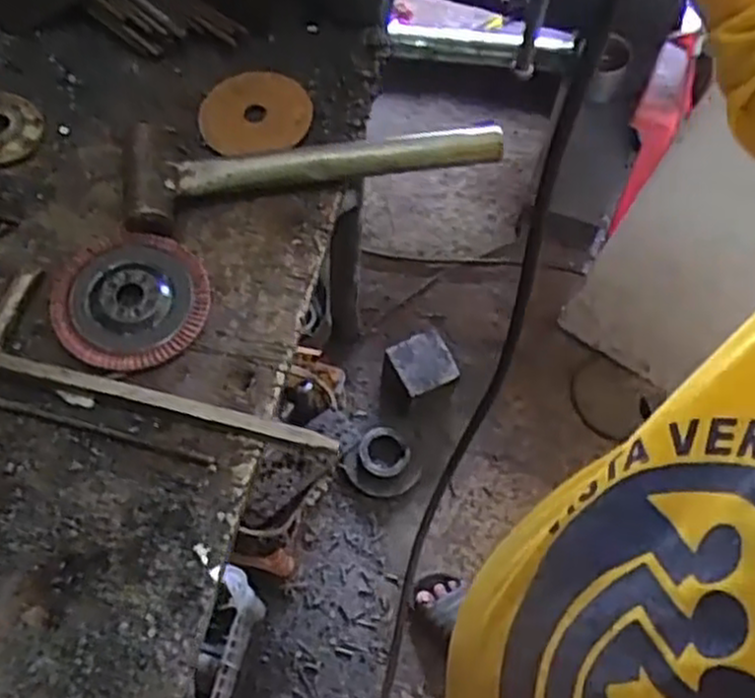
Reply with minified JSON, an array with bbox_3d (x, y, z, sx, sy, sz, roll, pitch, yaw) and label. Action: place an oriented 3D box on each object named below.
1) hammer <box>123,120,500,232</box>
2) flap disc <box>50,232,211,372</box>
[{"bbox_3d":[-0.041,-0.124,0.512,0.241,0.030,0.073,-9,65,-8],"label":"hammer"},{"bbox_3d":[-0.148,-0.028,0.470,0.087,0.016,0.087,1,64,-3],"label":"flap disc"}]

